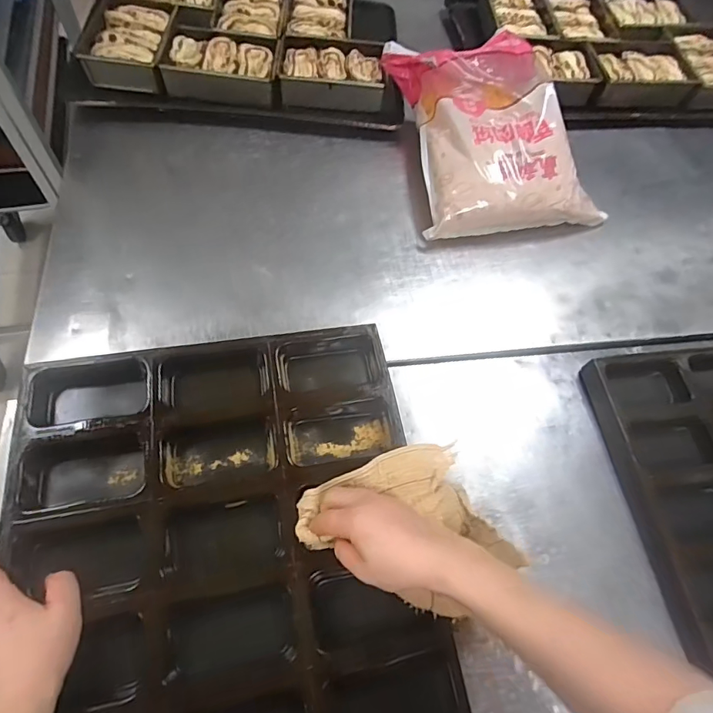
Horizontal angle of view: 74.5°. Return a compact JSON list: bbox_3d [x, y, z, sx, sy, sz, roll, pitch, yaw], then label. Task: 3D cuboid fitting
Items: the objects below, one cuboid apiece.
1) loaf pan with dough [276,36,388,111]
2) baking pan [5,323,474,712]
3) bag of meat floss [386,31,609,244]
[{"bbox_3d":[-0.043,-0.518,0.854,0.181,0.053,0.131,3,62,-4],"label":"loaf pan with dough"},{"bbox_3d":[-0.109,0.250,0.425,0.380,0.070,0.583,-10,66,-5],"label":"baking pan"},{"bbox_3d":[0.225,-0.372,0.773,0.297,0.128,0.333,-6,65,-9],"label":"bag of meat floss"}]

